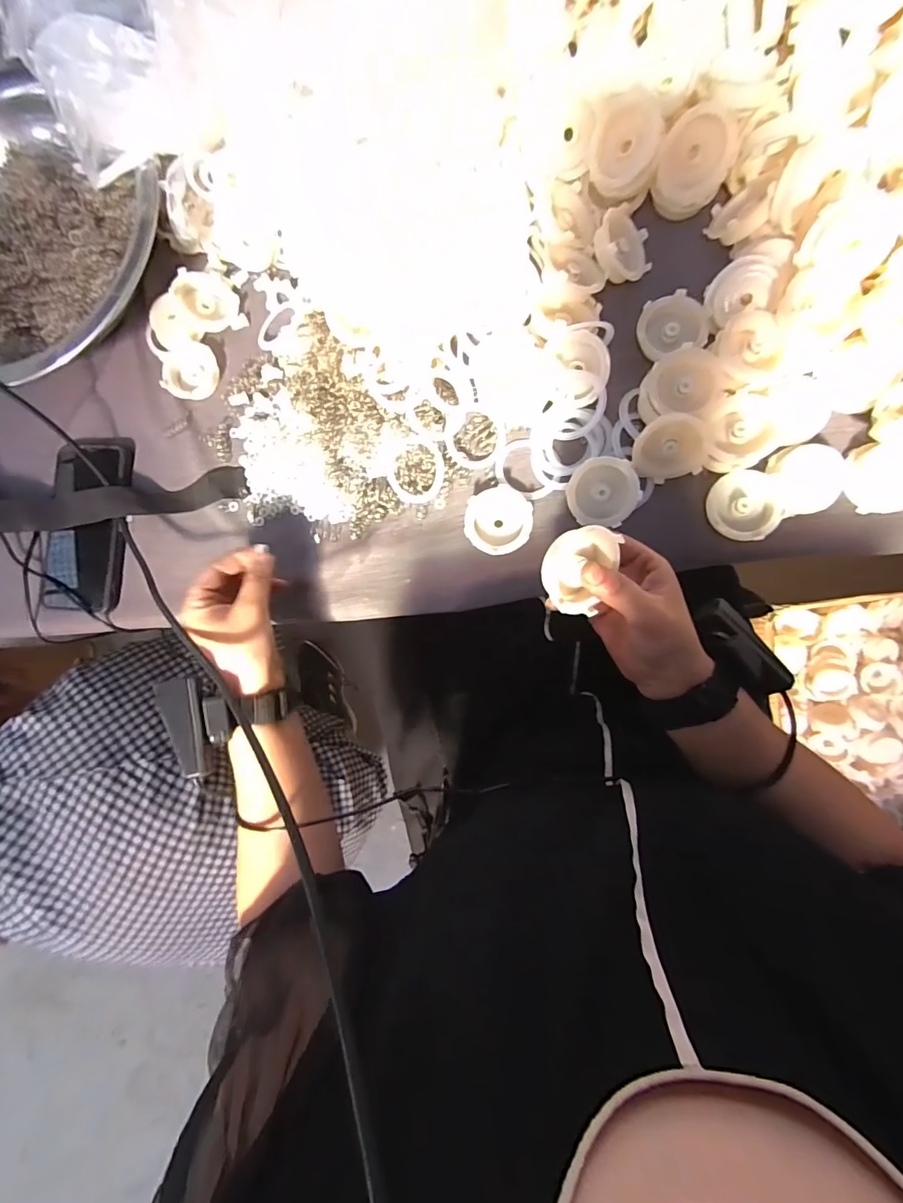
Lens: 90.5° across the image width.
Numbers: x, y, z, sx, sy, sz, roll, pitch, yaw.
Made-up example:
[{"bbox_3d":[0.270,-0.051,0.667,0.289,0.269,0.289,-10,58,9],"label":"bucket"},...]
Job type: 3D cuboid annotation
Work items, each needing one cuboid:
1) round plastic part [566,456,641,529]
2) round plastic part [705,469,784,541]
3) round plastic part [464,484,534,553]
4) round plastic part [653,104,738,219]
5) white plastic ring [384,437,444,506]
[{"bbox_3d":[0.121,-0.089,0.356,0.054,0.014,0.048,4,113,4],"label":"round plastic part"},{"bbox_3d":[0.228,-0.074,0.350,0.051,0.017,0.054,0,86,8],"label":"round plastic part"},{"bbox_3d":[0.039,-0.067,0.374,0.054,0.017,0.054,0,86,8],"label":"round plastic part"},{"bbox_3d":[0.190,-0.345,0.353,0.056,0.023,0.062,14,130,0],"label":"round plastic part"},{"bbox_3d":[-0.031,-0.115,0.392,0.053,0.007,0.055,4,102,19],"label":"white plastic ring"}]

